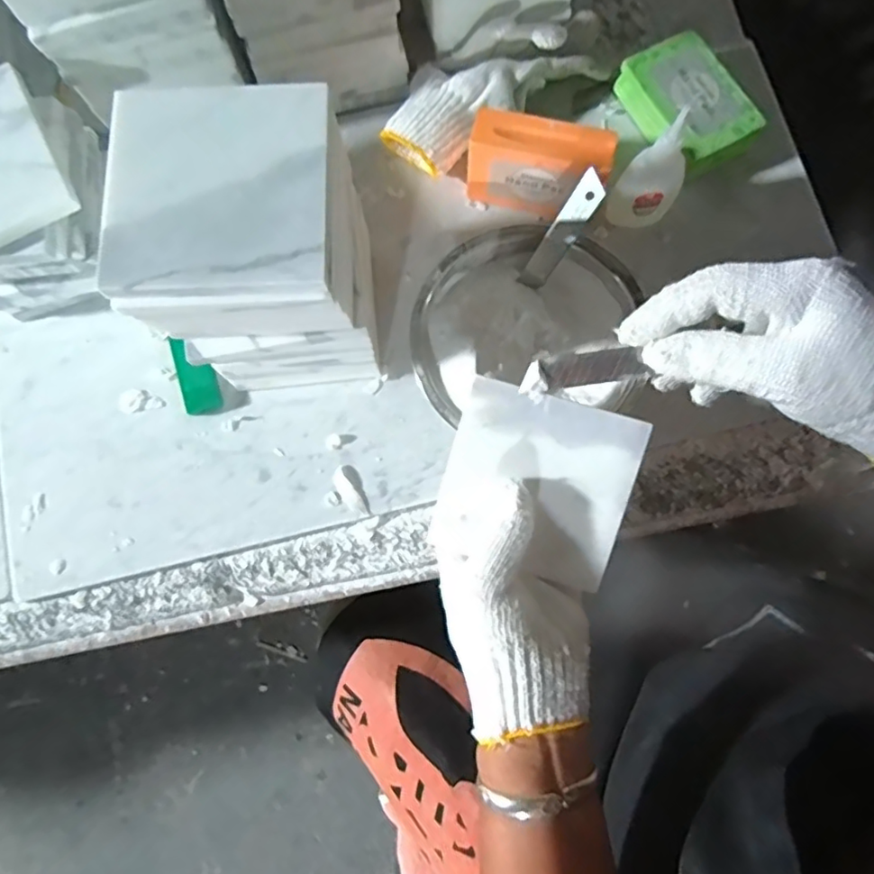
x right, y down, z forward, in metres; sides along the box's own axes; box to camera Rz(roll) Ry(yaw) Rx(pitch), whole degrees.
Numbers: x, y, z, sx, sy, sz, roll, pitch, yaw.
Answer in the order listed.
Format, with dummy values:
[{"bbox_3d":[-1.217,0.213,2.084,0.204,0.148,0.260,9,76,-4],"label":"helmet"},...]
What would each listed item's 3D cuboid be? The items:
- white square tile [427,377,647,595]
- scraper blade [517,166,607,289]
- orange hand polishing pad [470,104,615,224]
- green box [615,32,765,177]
[{"bbox_3d":[0.056,0.025,0.325,0.100,0.005,0.095,18,96,4],"label":"white square tile"},{"bbox_3d":[0.079,-0.128,0.367,0.017,0.082,0.008,40,46,6],"label":"scraper blade"},{"bbox_3d":[0.069,-0.189,0.408,0.091,0.063,0.032,15,80,2],"label":"orange hand polishing pad"},{"bbox_3d":[0.184,-0.241,0.426,0.060,0.031,0.096,-28,81,-6],"label":"green box"}]

